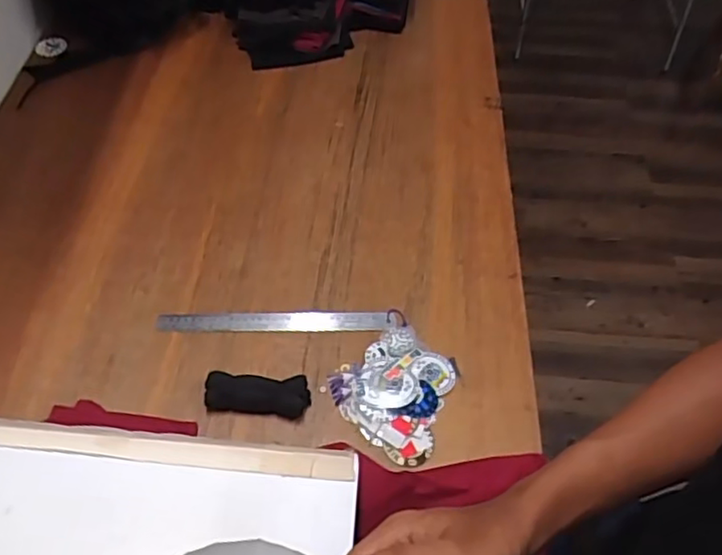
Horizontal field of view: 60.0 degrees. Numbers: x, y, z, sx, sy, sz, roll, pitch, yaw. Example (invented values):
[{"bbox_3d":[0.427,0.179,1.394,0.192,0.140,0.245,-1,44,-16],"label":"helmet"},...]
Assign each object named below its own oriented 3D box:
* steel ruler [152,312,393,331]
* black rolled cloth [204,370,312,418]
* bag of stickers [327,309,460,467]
[{"bbox_3d":[-0.119,0.061,0.855,0.308,0.005,0.027,0,67,-3],"label":"steel ruler"},{"bbox_3d":[-0.128,0.146,0.781,0.128,0.031,0.046,4,54,0],"label":"black rolled cloth"},{"bbox_3d":[0.052,0.139,0.804,0.147,0.017,0.158,33,59,20],"label":"bag of stickers"}]

